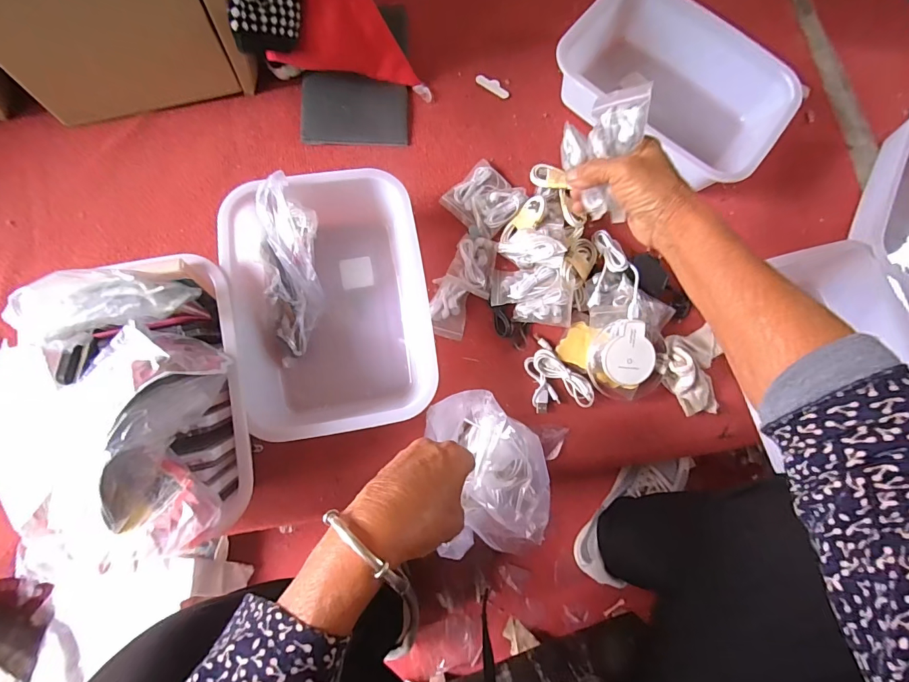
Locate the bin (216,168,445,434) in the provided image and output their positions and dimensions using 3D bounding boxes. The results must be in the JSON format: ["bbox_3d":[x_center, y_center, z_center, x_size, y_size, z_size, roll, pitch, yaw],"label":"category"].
[{"bbox_3d":[-0.137,-0.042,0.485,0.204,0.081,0.281,-11,80,-5],"label":"bin"}]

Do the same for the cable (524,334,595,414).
[{"bbox_3d":[0.128,0.038,0.519,0.074,0.010,0.092,-9,80,-5],"label":"cable"}]

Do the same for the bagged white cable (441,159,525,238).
[{"bbox_3d":[0.042,-0.191,0.557,0.089,0.015,0.085,43,80,5],"label":"bagged white cable"}]

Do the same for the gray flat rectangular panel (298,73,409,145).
[{"bbox_3d":[-0.137,-0.319,0.575,0.143,0.008,0.106,0,79,-3],"label":"gray flat rectangular panel"}]

